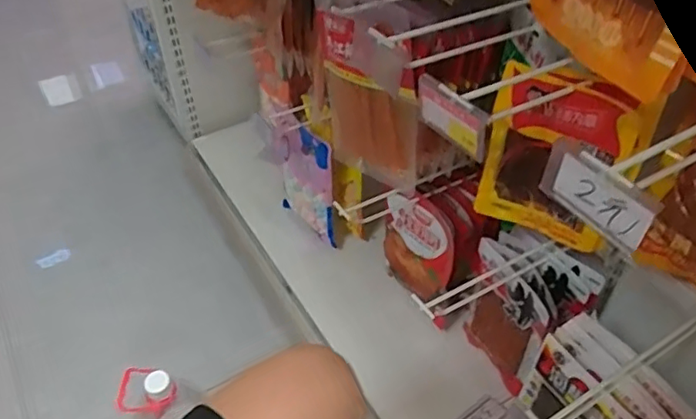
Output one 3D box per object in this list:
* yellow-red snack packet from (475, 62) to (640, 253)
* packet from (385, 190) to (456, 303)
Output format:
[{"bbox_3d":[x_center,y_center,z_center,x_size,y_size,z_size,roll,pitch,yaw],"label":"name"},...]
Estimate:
[{"bbox_3d":[0.218,-0.051,0.650,0.142,0.202,0.018,26,51,24],"label":"yellow-red snack packet"},{"bbox_3d":[0.112,0.062,0.961,0.031,0.182,0.144,-31,53,-27],"label":"packet"}]

